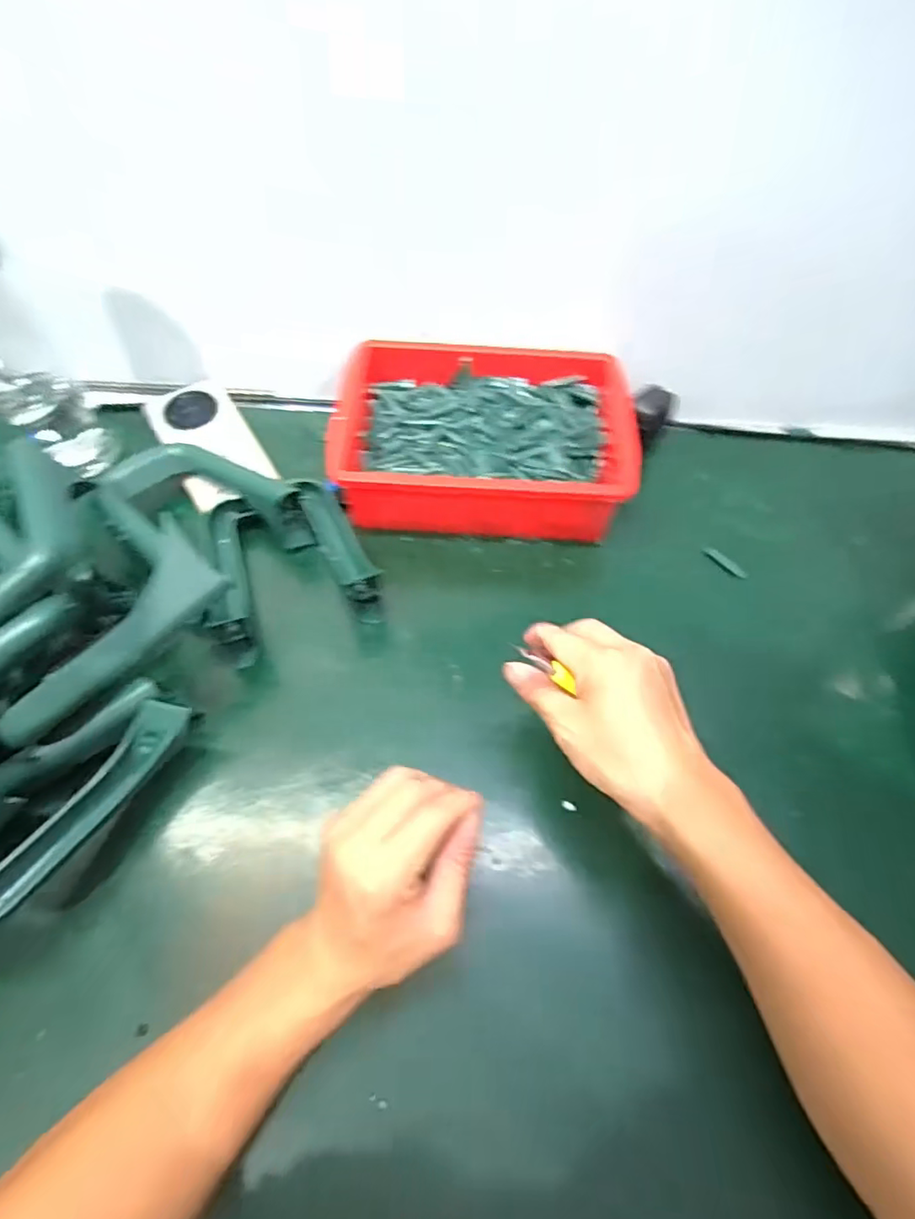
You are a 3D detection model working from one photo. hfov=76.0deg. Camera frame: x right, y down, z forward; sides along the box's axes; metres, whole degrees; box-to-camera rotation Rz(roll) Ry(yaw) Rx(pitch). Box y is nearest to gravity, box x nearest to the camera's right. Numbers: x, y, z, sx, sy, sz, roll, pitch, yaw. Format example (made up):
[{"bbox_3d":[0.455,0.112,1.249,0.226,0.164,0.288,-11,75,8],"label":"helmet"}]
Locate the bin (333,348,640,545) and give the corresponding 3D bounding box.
[{"bbox_3d":[0.022,-0.155,0.530,0.251,0.070,0.170,3,59,-1],"label":"bin"}]

